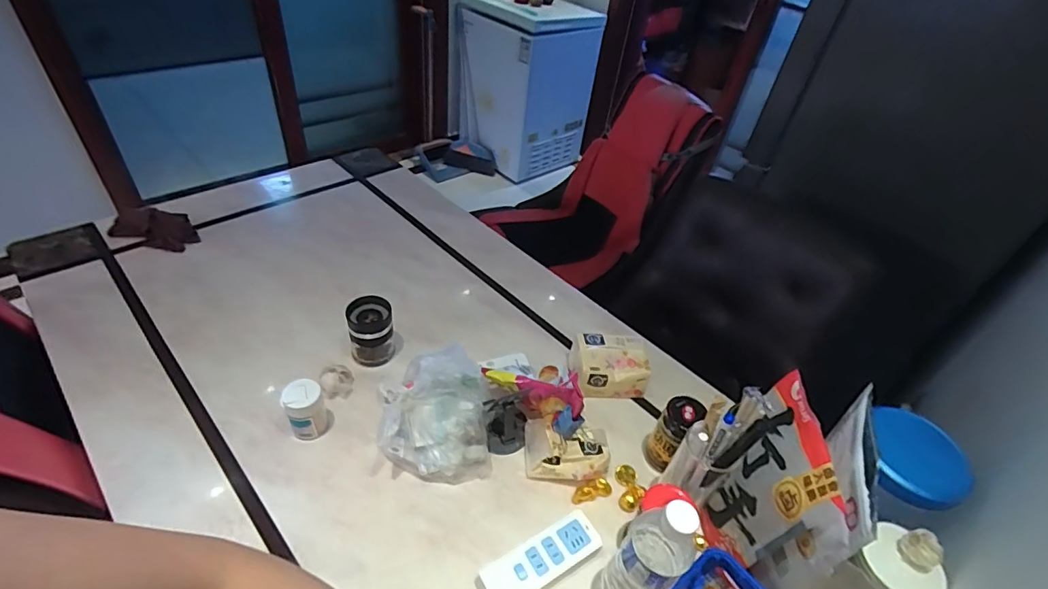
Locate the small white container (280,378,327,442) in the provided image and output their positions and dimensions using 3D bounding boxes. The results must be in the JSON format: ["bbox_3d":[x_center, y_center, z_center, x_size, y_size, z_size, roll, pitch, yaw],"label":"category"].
[{"bbox_3d":[-0.309,0.166,0.710,0.055,0.091,0.046,-14,47,-23],"label":"small white container"}]

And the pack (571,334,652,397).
[{"bbox_3d":[0.142,0.120,0.850,0.121,0.071,0.094,4,42,-4],"label":"pack"}]

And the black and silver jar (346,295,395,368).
[{"bbox_3d":[-0.250,0.058,0.822,0.073,0.085,0.065,-4,44,-13],"label":"black and silver jar"}]

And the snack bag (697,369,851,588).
[{"bbox_3d":[0.289,0.237,0.613,0.094,0.200,0.211,4,42,-5],"label":"snack bag"}]

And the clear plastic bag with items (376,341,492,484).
[{"bbox_3d":[-0.132,0.172,0.737,0.151,0.087,0.193,-3,43,-11],"label":"clear plastic bag with items"}]

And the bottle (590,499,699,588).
[{"bbox_3d":[0.132,0.288,0.543,0.068,0.218,0.063,21,44,14],"label":"bottle"}]

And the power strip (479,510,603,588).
[{"bbox_3d":[0.019,0.338,0.626,0.163,0.038,0.057,-19,48,-26],"label":"power strip"}]

